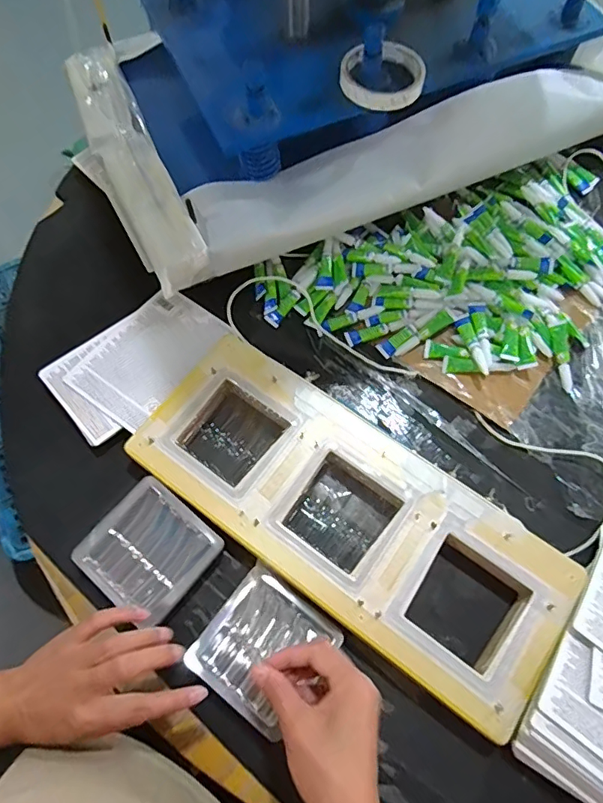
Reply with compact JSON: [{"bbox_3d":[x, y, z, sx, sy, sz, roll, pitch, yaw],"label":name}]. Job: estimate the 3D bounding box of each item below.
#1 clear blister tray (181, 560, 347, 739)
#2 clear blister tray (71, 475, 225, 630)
[{"bbox_3d":[-0.033,0.215,0.447,0.098,0.016,0.103,37,74,14],"label":"clear blister tray"},{"bbox_3d":[-0.144,0.141,0.480,0.104,0.017,0.103,37,74,14],"label":"clear blister tray"}]

